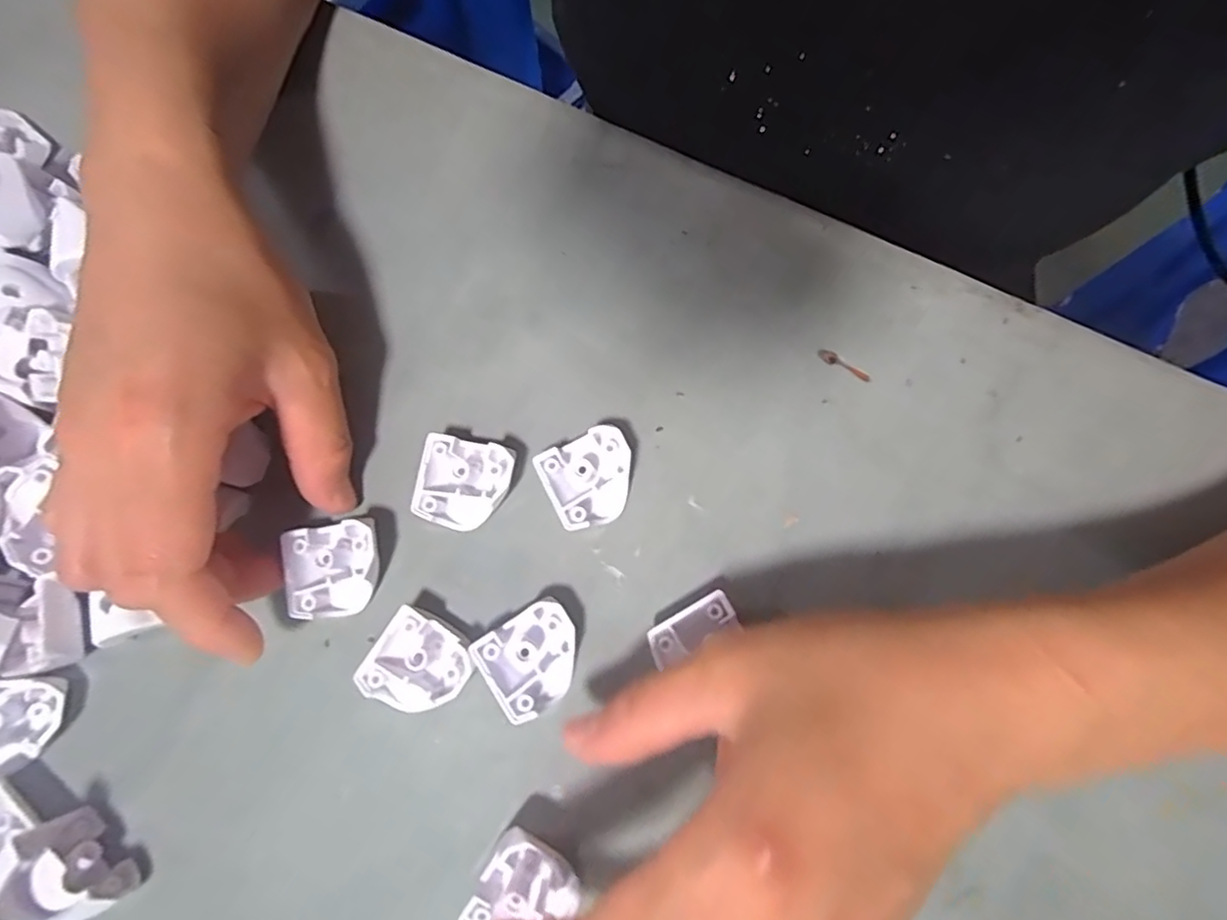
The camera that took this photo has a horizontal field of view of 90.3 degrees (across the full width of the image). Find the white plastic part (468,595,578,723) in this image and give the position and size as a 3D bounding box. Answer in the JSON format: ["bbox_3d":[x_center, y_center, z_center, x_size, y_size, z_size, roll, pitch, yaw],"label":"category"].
[{"bbox_3d":[-0.026,0.066,0.204,0.032,0.015,0.031,-31,78,-7],"label":"white plastic part"}]

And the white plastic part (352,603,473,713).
[{"bbox_3d":[-0.064,0.068,0.203,0.032,0.017,0.030,31,78,8],"label":"white plastic part"}]

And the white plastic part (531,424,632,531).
[{"bbox_3d":[-0.008,0.007,0.218,0.032,0.016,0.030,-26,77,-6],"label":"white plastic part"}]

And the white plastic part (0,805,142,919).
[{"bbox_3d":[-0.165,0.124,0.181,0.014,0.032,0.031,-42,79,-10],"label":"white plastic part"}]

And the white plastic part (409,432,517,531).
[{"bbox_3d":[-0.053,0.009,0.218,0.031,0.016,0.030,12,76,3],"label":"white plastic part"}]

